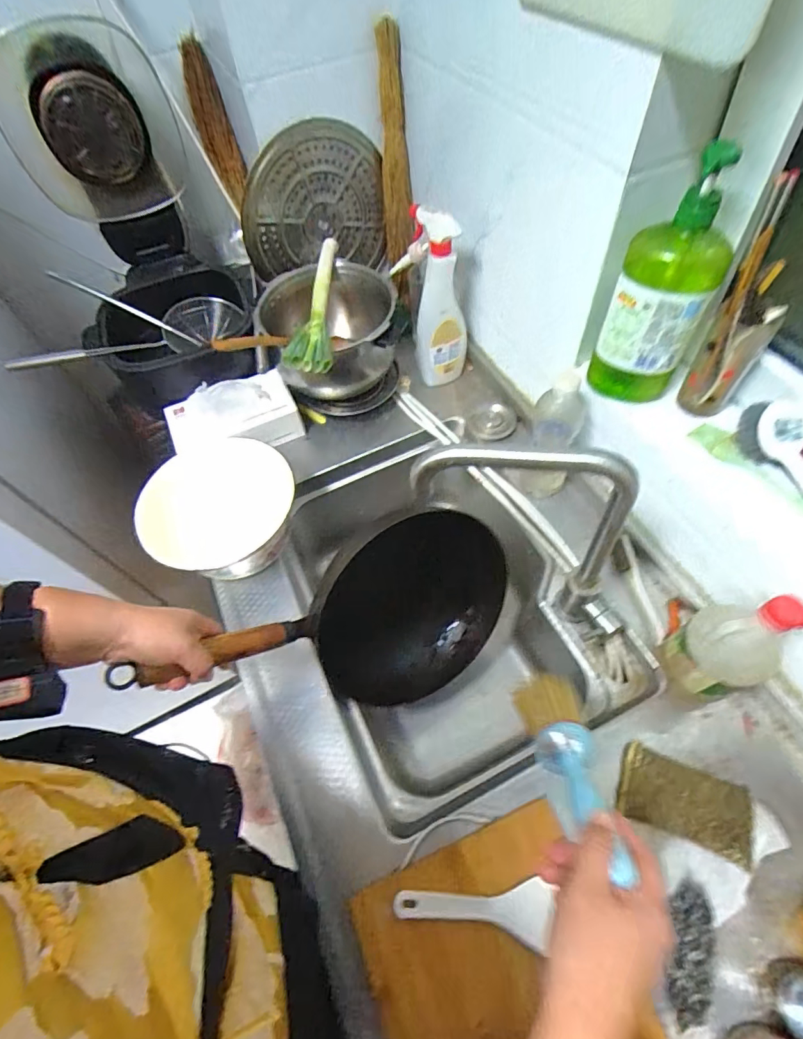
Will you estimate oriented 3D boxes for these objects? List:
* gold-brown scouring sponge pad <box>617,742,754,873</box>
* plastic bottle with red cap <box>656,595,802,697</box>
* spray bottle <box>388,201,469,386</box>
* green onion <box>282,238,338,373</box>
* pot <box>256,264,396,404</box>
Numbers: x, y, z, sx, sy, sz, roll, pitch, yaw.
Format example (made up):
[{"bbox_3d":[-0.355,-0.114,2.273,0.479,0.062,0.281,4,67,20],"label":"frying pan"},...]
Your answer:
[{"bbox_3d":[0.320,0.319,0.539,0.132,0.025,0.079,20,64,13],"label":"gold-brown scouring sponge pad"},{"bbox_3d":[0.364,0.141,0.530,0.080,0.206,0.085,-16,62,-7],"label":"plastic bottle with red cap"},{"bbox_3d":[0.057,-0.364,0.822,0.120,0.293,0.062,-5,61,-1],"label":"spray bottle"},{"bbox_3d":[-0.145,-0.344,0.788,0.078,0.057,0.302,-4,61,0],"label":"green onion"},{"bbox_3d":[-0.122,-0.328,0.846,0.229,0.127,0.220,-11,61,-4],"label":"pot"}]

